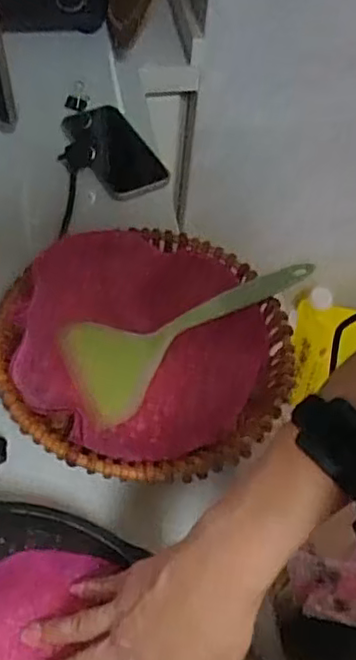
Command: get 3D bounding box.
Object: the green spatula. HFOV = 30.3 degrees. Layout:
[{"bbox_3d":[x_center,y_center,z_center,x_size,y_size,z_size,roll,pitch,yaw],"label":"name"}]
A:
[{"bbox_3d":[0.013,-0.005,0.593,0.225,0.022,0.097,-27,58,-3],"label":"green spatula"}]

